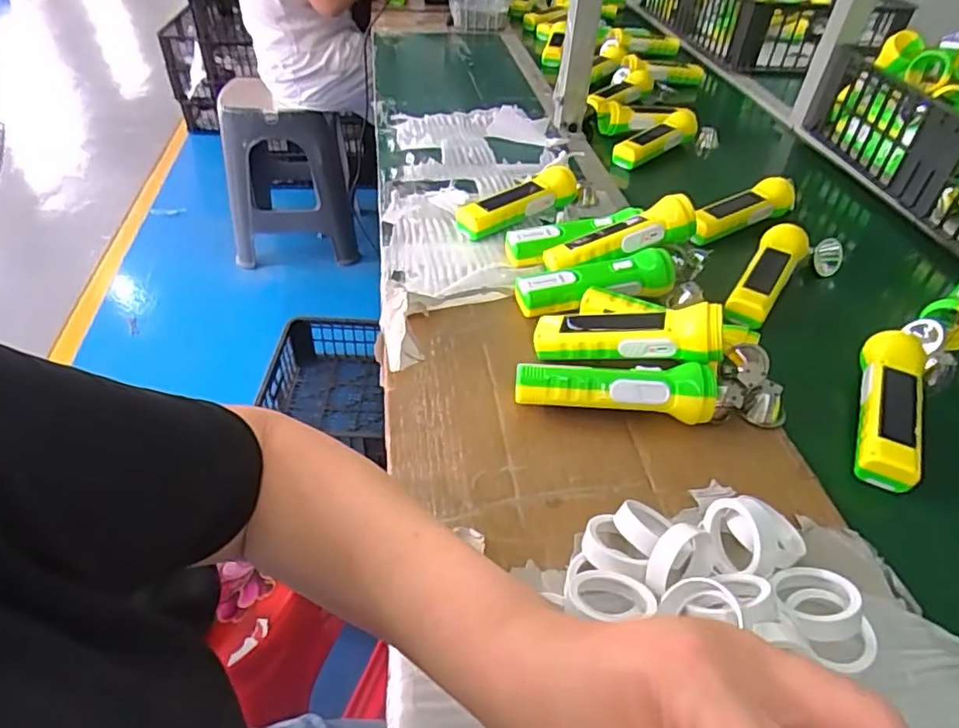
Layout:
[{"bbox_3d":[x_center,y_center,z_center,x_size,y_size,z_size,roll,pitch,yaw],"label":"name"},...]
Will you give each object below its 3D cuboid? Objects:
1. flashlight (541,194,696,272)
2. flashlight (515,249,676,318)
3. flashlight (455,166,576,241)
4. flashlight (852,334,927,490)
[{"bbox_3d":[0.144,-0.128,0.628,0.156,0.040,0.046,-16,41,11],"label":"flashlight"},{"bbox_3d":[0.117,-0.077,0.604,0.159,0.041,0.047,-14,44,-11],"label":"flashlight"},{"bbox_3d":[0.048,-0.203,0.757,0.165,0.037,0.049,-21,45,-18],"label":"flashlight"},{"bbox_3d":[0.344,0.034,0.507,0.048,0.041,0.150,18,47,21],"label":"flashlight"}]

